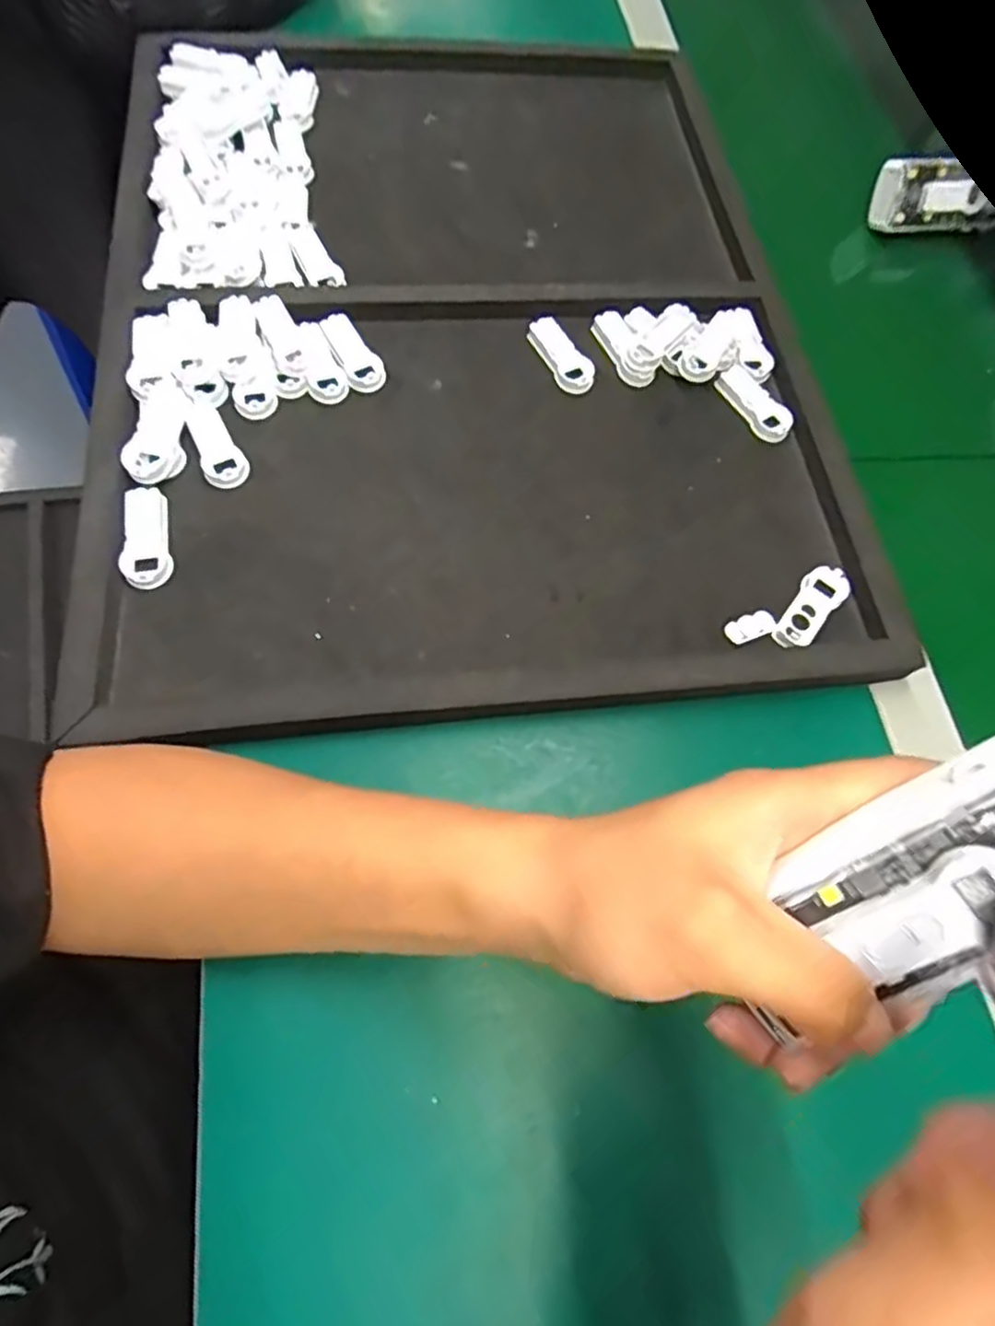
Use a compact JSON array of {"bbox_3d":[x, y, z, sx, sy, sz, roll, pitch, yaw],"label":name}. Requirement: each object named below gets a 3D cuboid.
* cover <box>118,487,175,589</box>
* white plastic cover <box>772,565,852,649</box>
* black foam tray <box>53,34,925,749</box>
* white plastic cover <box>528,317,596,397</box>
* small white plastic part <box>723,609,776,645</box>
[{"bbox_3d":[-0.185,-0.066,0.359,0.023,0.016,0.055,-9,68,-9],"label":"cover"},{"bbox_3d":[0.172,-0.031,0.375,0.024,0.008,0.058,42,70,12],"label":"white plastic cover"},{"bbox_3d":[-0.021,-0.223,0.437,0.433,0.043,0.536,-5,66,-5],"label":"black foam tray"},{"bbox_3d":[0.040,-0.195,0.432,0.025,0.013,0.057,-28,72,-16],"label":"white plastic cover"},{"bbox_3d":[0.136,-0.020,0.365,0.028,0.004,0.014,-19,70,-13],"label":"small white plastic part"}]

